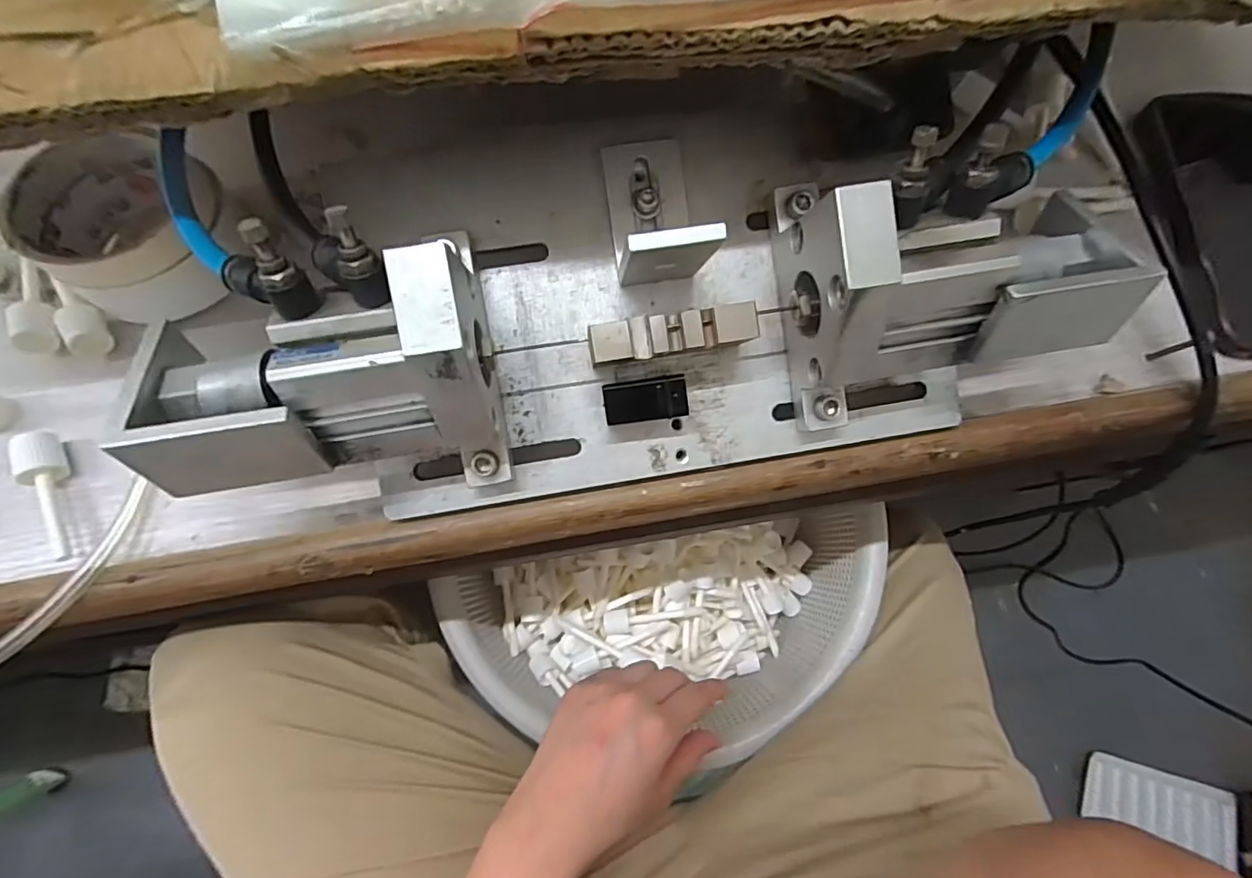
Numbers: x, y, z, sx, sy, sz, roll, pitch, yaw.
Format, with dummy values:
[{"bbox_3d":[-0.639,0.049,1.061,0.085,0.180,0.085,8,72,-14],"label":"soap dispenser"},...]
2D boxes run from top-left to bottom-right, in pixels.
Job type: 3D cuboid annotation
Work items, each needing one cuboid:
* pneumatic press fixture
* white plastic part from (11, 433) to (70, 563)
[{"bbox_3d":[0.012,-0.059,0.238,0.389,0.097,0.137,-8,76,-3],"label":"pneumatic press fixture"},{"bbox_3d":[-0.276,0.028,0.264,0.017,0.013,0.063,-17,76,-5],"label":"white plastic part"}]

